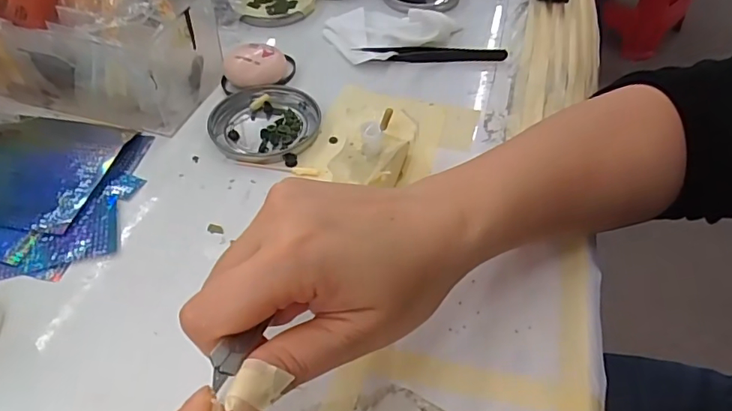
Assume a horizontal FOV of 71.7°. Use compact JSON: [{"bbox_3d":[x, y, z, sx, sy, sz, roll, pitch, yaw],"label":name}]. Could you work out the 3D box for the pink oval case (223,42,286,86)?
[{"bbox_3d":[-0.090,-0.111,0.403,0.046,0.025,0.040,5,48,4],"label":"pink oval case"}]

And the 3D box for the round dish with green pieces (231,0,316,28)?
[{"bbox_3d":[-0.090,-0.200,0.491,0.076,0.011,0.077,-12,49,-11],"label":"round dish with green pieces"}]

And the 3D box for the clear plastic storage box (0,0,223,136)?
[{"bbox_3d":[-0.212,-0.124,0.383,0.182,0.070,0.101,14,50,12],"label":"clear plastic storage box"}]

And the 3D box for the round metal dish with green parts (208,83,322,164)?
[{"bbox_3d":[-0.074,-0.060,0.371,0.078,0.009,0.075,0,48,0],"label":"round metal dish with green parts"}]

